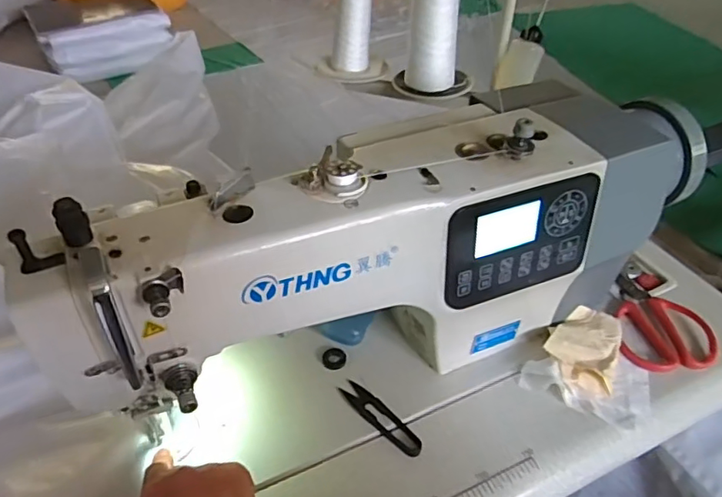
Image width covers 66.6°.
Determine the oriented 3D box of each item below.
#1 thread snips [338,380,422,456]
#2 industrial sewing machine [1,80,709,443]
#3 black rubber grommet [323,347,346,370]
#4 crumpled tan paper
[{"bbox_3d":[0.019,0.161,0.526,0.023,0.008,0.099,-32,51,-31],"label":"thread snips"},{"bbox_3d":[0.044,0.015,0.513,0.592,0.245,0.153,-18,45,-20],"label":"industrial sewing machine"},{"bbox_3d":[-0.028,0.115,0.578,0.024,0.006,0.023,-9,43,-11],"label":"black rubber grommet"},{"bbox_3d":[0.236,0.103,0.583,0.069,0.020,0.115,19,45,19],"label":"crumpled tan paper"}]

